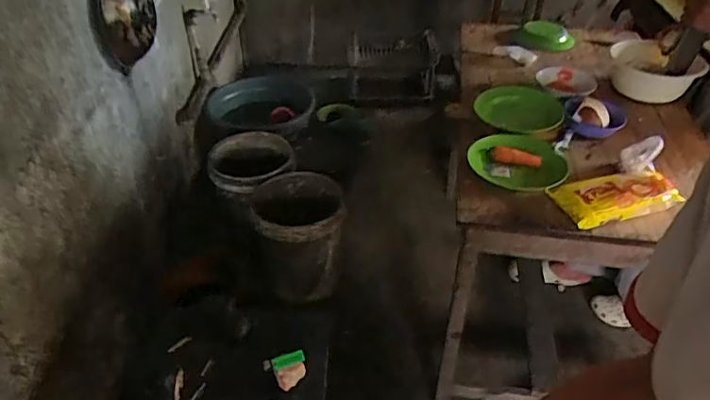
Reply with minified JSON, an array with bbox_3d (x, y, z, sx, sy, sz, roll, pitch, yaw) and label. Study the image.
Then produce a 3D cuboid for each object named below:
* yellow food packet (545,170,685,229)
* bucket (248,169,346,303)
[{"bbox_3d":[0.511,-0.012,1.074,0.225,0.041,0.111,-9,40,-12],"label":"yellow food packet"},{"bbox_3d":[-0.180,0.107,1.818,0.306,0.293,0.345,-8,40,-11],"label":"bucket"}]

